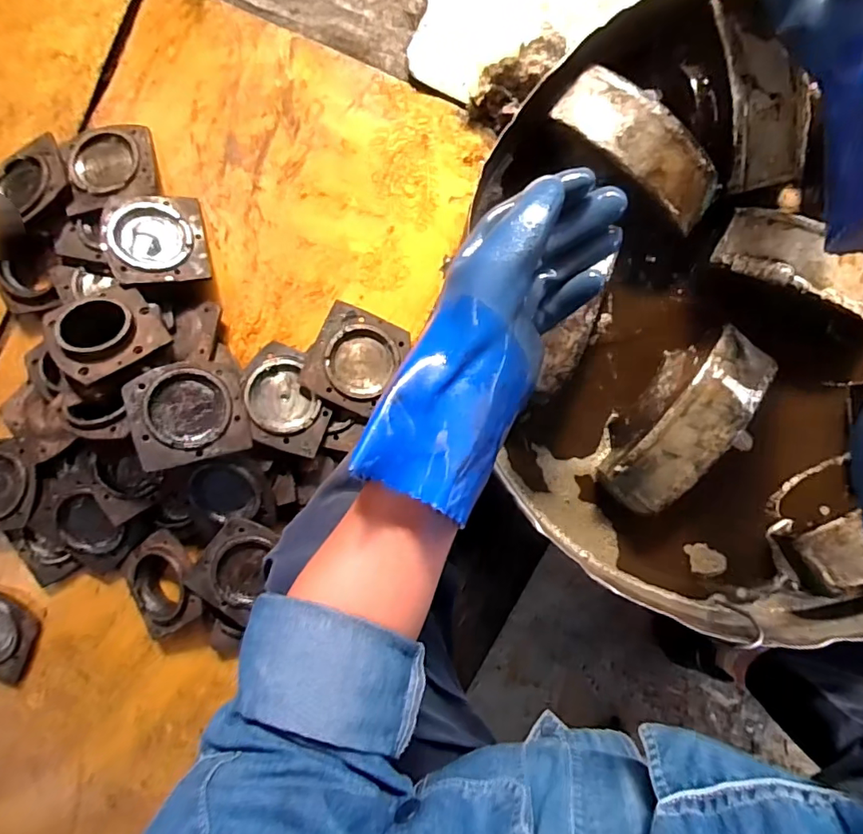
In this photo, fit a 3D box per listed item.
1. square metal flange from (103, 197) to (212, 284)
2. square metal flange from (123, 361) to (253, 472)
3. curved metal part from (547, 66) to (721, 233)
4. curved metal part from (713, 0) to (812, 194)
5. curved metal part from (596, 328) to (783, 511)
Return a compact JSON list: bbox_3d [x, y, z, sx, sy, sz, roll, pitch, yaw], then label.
[{"bbox_3d":[-0.471,-0.306,0.901,0.160,0.021,0.162,-8,79,-25],"label":"square metal flange"},{"bbox_3d":[-0.380,-0.006,0.821,0.174,0.022,0.153,-13,90,-16],"label":"square metal flange"},{"bbox_3d":[0.183,-0.235,0.459,0.162,0.035,0.061,39,95,0],"label":"curved metal part"},{"bbox_3d":[0.275,-0.272,0.441,0.061,0.023,0.147,-18,102,9],"label":"curved metal part"},{"bbox_3d":[0.233,0.005,0.480,0.071,0.055,0.181,39,95,0],"label":"curved metal part"}]

